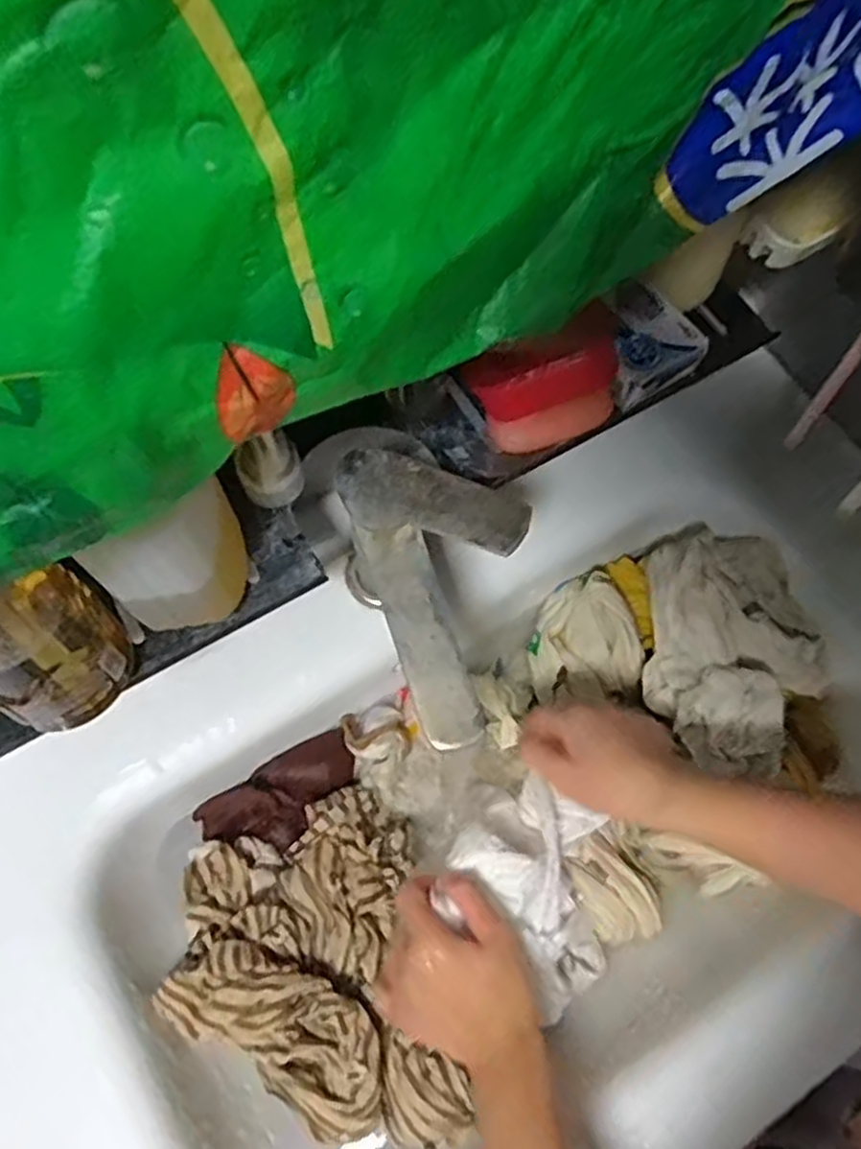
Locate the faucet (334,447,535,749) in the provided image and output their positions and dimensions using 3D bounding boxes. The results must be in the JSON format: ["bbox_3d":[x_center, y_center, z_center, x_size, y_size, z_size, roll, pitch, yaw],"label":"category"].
[{"bbox_3d":[0.010,0.001,0.432,0.093,0.072,0.171,-20,69,-9],"label":"faucet"}]

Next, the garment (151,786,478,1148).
[{"bbox_3d":[-0.085,0.273,0.518,0.175,0.063,0.224,-12,68,-6],"label":"garment"}]

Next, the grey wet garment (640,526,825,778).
[{"bbox_3d":[0.239,0.054,0.599,0.144,0.063,0.189,-21,69,-9],"label":"grey wet garment"}]

